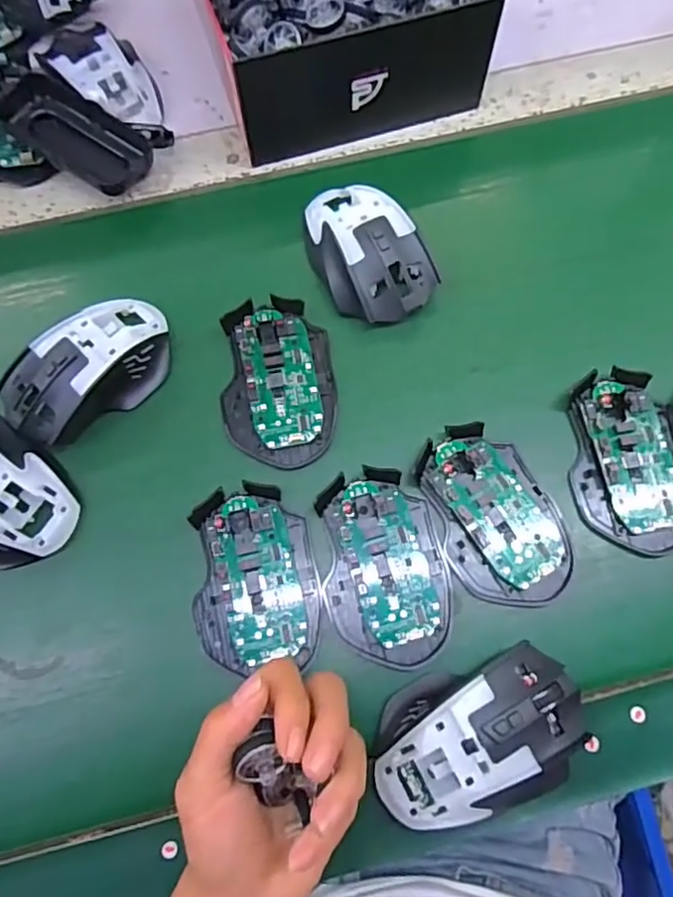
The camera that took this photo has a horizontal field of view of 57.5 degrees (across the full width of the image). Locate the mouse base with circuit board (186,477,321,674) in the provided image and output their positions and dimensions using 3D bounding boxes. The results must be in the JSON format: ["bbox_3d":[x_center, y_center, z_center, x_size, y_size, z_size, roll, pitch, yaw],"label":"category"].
[{"bbox_3d":[-0.049,0.075,0.368,0.071,0.014,0.105,-7,75,-1],"label":"mouse base with circuit board"}]

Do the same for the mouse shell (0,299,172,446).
[{"bbox_3d":[-0.162,-0.053,0.400,0.069,0.040,0.117,43,79,11],"label":"mouse shell"}]

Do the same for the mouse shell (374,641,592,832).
[{"bbox_3d":[0.077,0.155,0.331,0.114,0.045,0.070,-18,75,-4],"label":"mouse shell"}]

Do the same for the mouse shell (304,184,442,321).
[{"bbox_3d":[0.018,-0.140,0.423,0.068,0.032,0.112,-28,76,-7],"label":"mouse shell"}]

